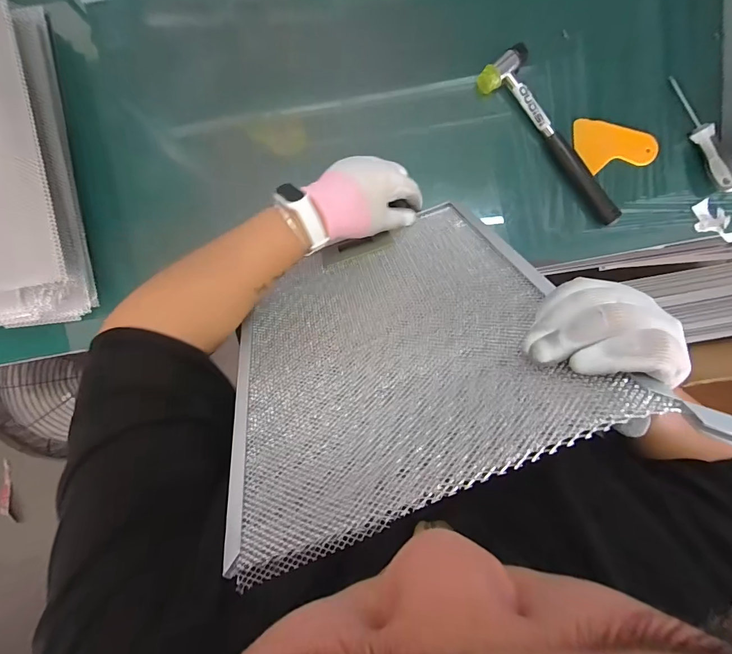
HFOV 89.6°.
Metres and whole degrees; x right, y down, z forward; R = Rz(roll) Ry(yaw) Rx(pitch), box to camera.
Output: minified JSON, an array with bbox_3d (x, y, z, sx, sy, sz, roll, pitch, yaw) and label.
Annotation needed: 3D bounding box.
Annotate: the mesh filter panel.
[{"bbox_3d":[0.012,0.000,0.327,0.271,0.310,0.020,-22,131,3],"label":"mesh filter panel"}]

